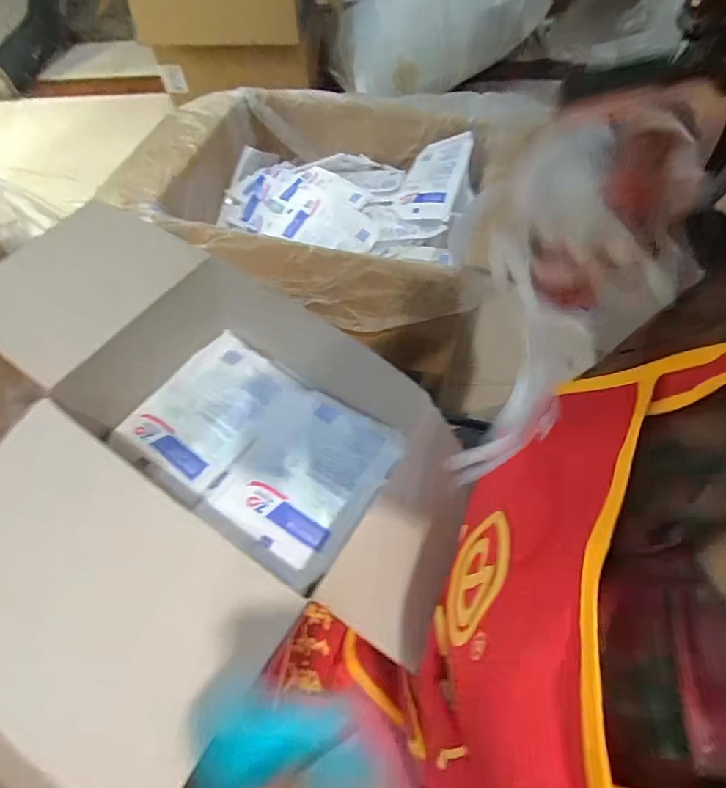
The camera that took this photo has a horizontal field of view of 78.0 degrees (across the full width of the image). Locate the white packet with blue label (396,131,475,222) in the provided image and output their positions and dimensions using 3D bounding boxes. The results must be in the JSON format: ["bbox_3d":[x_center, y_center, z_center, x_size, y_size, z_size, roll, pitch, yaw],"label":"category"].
[{"bbox_3d":[0.128,-0.404,0.848,0.121,0.024,0.183,12,72,33],"label":"white packet with blue label"}]

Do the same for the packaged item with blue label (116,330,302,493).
[{"bbox_3d":[-0.163,0.010,0.489,0.116,0.021,0.160,29,64,17],"label":"packaged item with blue label"}]

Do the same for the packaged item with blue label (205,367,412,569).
[{"bbox_3d":[-0.061,0.073,0.465,0.155,0.024,0.170,26,64,16],"label":"packaged item with blue label"}]

